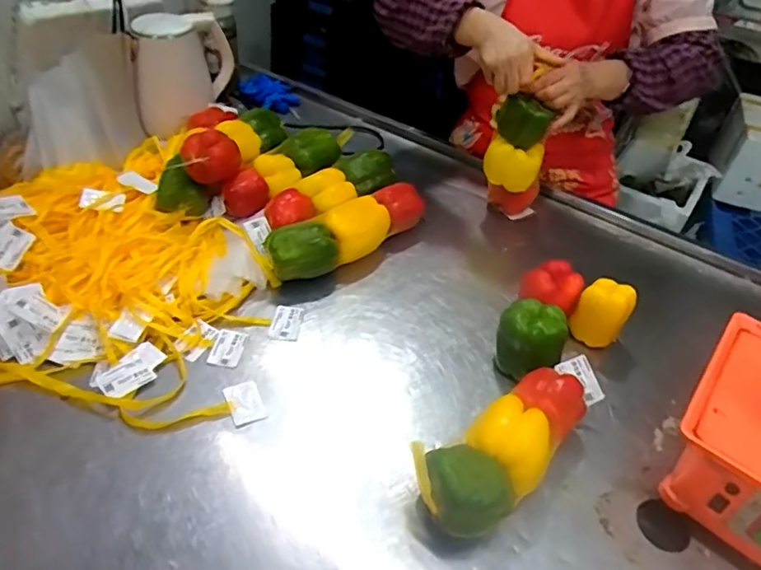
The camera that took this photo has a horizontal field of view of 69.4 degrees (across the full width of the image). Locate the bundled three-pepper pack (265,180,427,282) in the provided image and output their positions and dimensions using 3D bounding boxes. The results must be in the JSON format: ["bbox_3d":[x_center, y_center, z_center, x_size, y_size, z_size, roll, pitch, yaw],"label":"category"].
[{"bbox_3d":[-0.051,-0.092,0.898,0.088,0.071,0.291,36,50,28],"label":"bundled three-pepper pack"}]

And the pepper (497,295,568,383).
[{"bbox_3d":[0.199,0.082,0.744,0.089,0.098,0.089,20,45,14],"label":"pepper"}]

